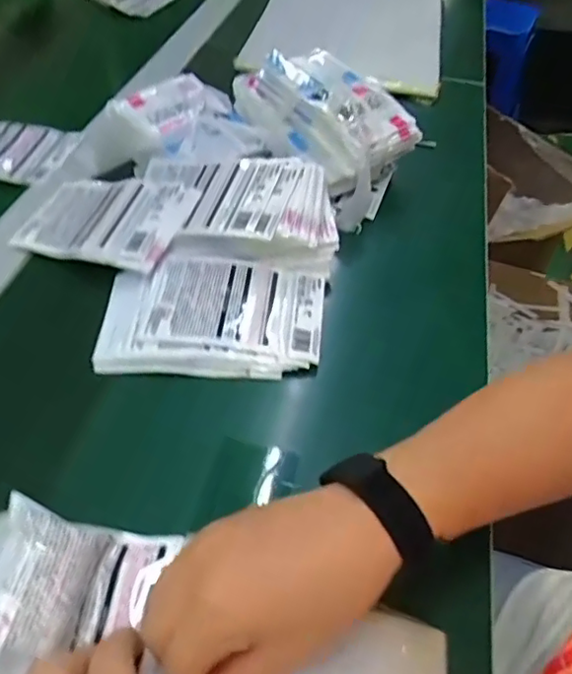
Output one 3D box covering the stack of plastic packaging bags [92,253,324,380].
[{"bbox_3d":[-0.057,-0.019,0.484,0.169,0.019,0.116,5,47,0],"label":"stack of plastic packaging bags"}]

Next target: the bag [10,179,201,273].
[{"bbox_3d":[-0.164,-0.112,0.542,0.149,0.030,0.106,16,48,10],"label":"bag"}]

